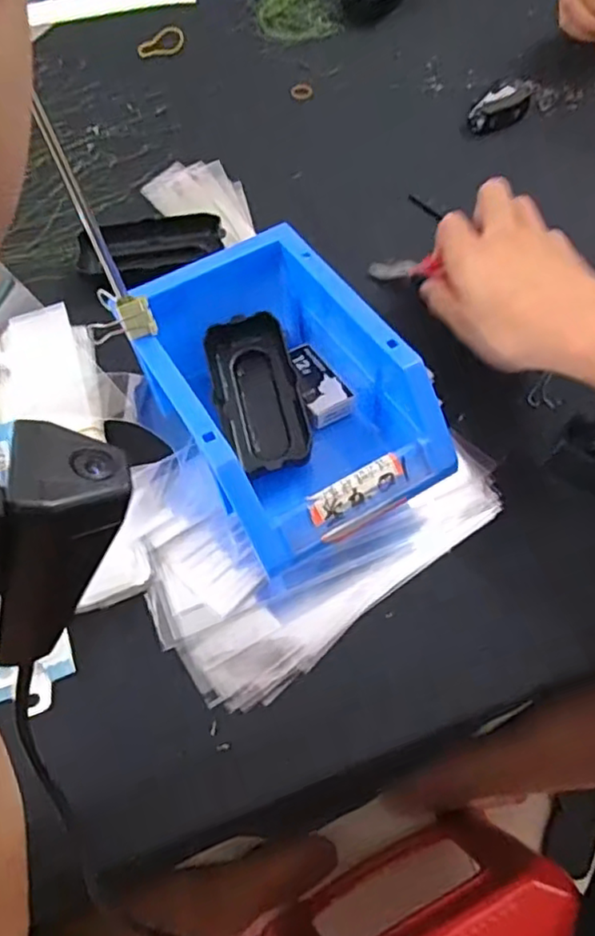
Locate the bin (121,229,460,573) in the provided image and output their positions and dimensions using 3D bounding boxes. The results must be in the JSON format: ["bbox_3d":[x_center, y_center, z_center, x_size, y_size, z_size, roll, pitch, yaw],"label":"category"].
[{"bbox_3d":[-0.016,-0.047,0.383,0.124,0.088,0.205,-28,63,-16],"label":"bin"}]

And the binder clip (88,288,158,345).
[{"bbox_3d":[-0.096,-0.083,0.341,0.035,0.030,0.012,-15,62,-7],"label":"binder clip"}]

